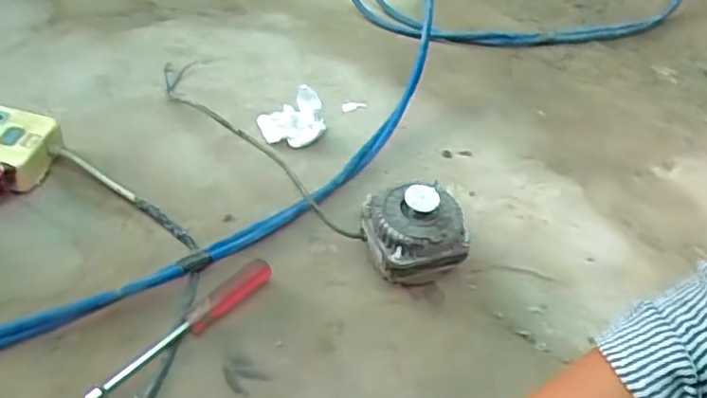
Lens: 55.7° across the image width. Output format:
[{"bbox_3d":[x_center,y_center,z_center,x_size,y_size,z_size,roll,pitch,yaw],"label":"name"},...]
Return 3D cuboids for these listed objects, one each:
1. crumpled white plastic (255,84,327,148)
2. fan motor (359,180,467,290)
[{"bbox_3d":[-0.065,-0.089,0.713,0.067,0.051,0.032,-5,45,-18],"label":"crumpled white plastic"},{"bbox_3d":[0.055,0.030,0.610,0.082,0.084,0.076,-7,45,-19],"label":"fan motor"}]

